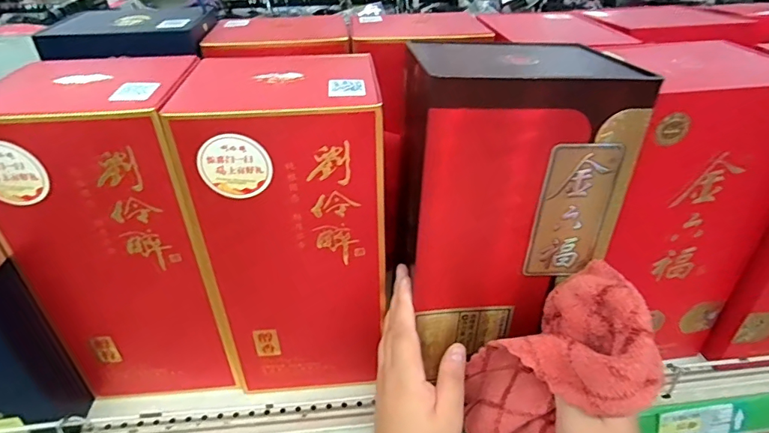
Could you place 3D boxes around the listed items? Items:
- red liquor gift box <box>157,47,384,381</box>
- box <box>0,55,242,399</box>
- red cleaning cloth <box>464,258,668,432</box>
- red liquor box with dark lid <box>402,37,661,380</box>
[{"bbox_3d":[-0.074,0.021,0.427,0.153,0.292,0.112,-3,34,-4],"label":"red liquor gift box"},{"bbox_3d":[-0.222,0.025,0.422,0.159,0.296,0.109,-4,34,-5],"label":"box"},{"bbox_3d":[0.125,0.134,0.364,0.084,0.208,0.096,11,32,-15],"label":"red cleaning cloth"},{"bbox_3d":[0.092,-0.022,0.379,0.156,0.224,0.115,-7,35,-9],"label":"red liquor box with dark lid"}]

